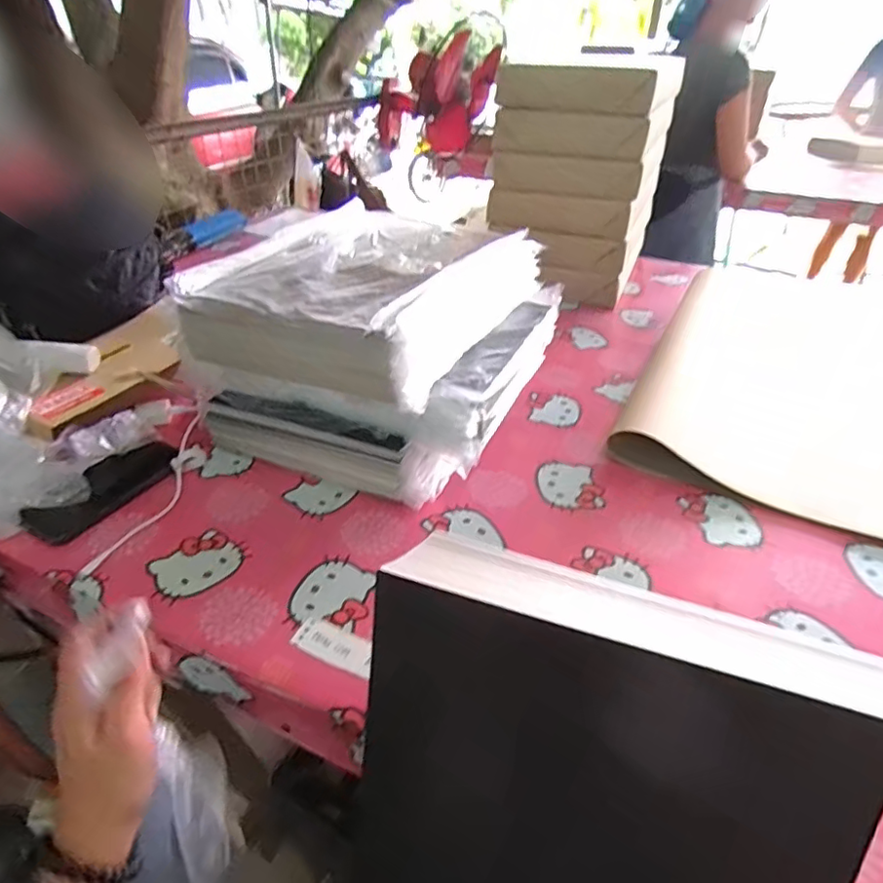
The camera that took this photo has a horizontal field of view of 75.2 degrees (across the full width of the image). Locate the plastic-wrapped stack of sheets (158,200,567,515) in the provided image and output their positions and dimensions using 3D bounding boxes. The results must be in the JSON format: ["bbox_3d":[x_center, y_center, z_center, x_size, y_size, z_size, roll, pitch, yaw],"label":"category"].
[{"bbox_3d":[-0.064,-0.143,0.726,0.348,0.207,0.377,16,38,20],"label":"plastic-wrapped stack of sheets"}]

